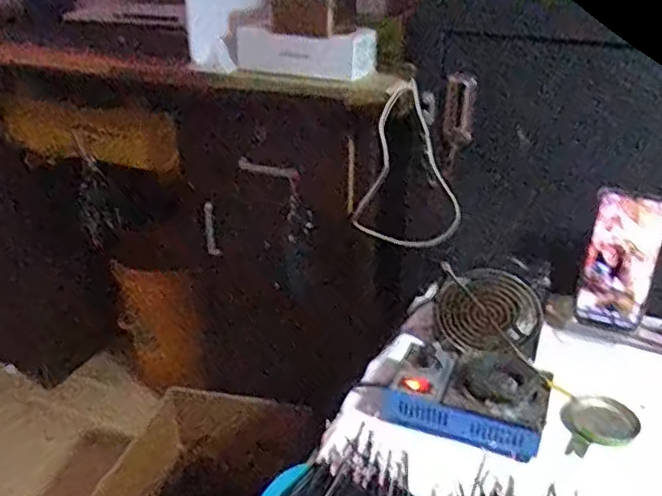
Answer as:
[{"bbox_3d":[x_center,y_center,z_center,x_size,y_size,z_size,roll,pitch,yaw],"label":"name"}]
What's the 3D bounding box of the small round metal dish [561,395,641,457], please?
[{"bbox_3d":[0.262,0.177,0.641,0.066,0.010,0.088,25,36,38],"label":"small round metal dish"}]

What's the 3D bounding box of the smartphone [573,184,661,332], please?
[{"bbox_3d":[0.338,0.016,0.751,0.076,0.166,0.005,14,18,22],"label":"smartphone"}]

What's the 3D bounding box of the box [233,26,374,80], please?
[{"bbox_3d":[-0.036,-0.275,0.900,0.191,0.055,0.061,9,29,17],"label":"box"}]

